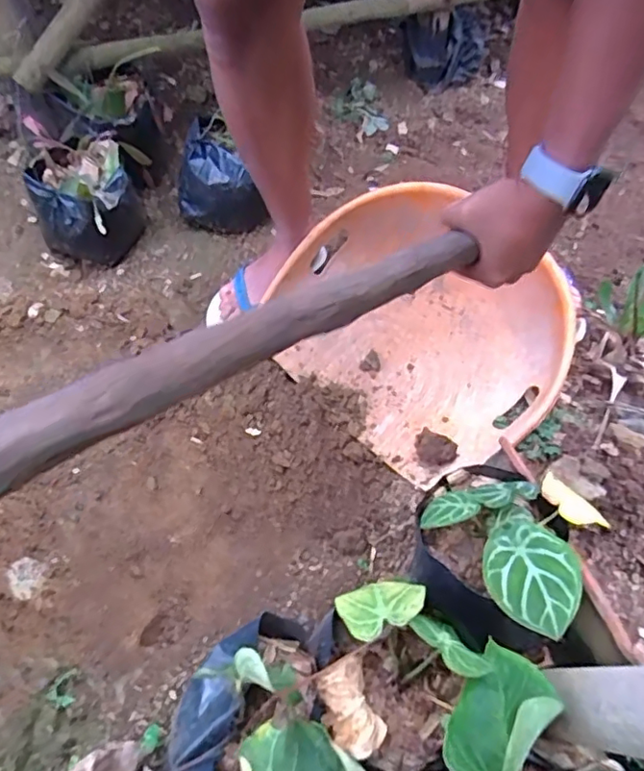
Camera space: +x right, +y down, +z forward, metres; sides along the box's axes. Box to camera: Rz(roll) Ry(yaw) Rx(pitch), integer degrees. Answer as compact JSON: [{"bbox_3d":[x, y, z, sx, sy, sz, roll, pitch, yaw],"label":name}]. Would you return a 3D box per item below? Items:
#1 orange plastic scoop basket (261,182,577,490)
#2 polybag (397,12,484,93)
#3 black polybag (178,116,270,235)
[{"bbox_3d":[0.144,-0.089,0.869,0.428,0.150,0.368,37,67,15],"label":"orange plastic scoop basket"},{"bbox_3d":[0.254,-0.717,1.238,0.183,0.133,0.106,11,63,3],"label":"polybag"},{"bbox_3d":[-0.169,-0.327,0.954,0.142,0.134,0.113,32,66,13],"label":"black polybag"}]

